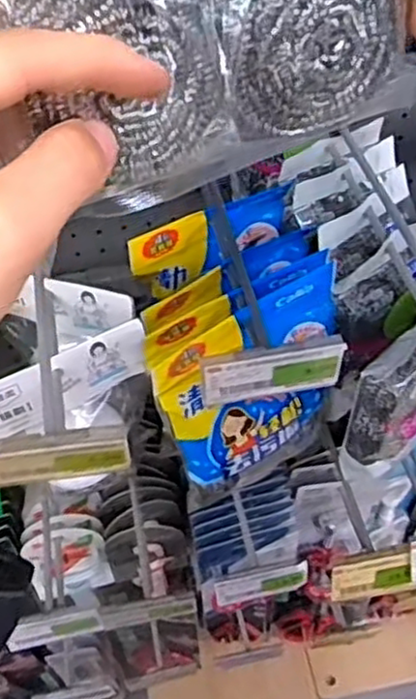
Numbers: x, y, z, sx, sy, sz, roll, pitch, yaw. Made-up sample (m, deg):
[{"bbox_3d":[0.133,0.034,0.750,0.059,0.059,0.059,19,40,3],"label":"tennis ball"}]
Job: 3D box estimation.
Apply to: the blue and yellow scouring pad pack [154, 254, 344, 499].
[{"bbox_3d":[0.038,0.028,0.504,0.148,0.144,0.024,-32,37,-18],"label":"blue and yellow scouring pad pack"}]

